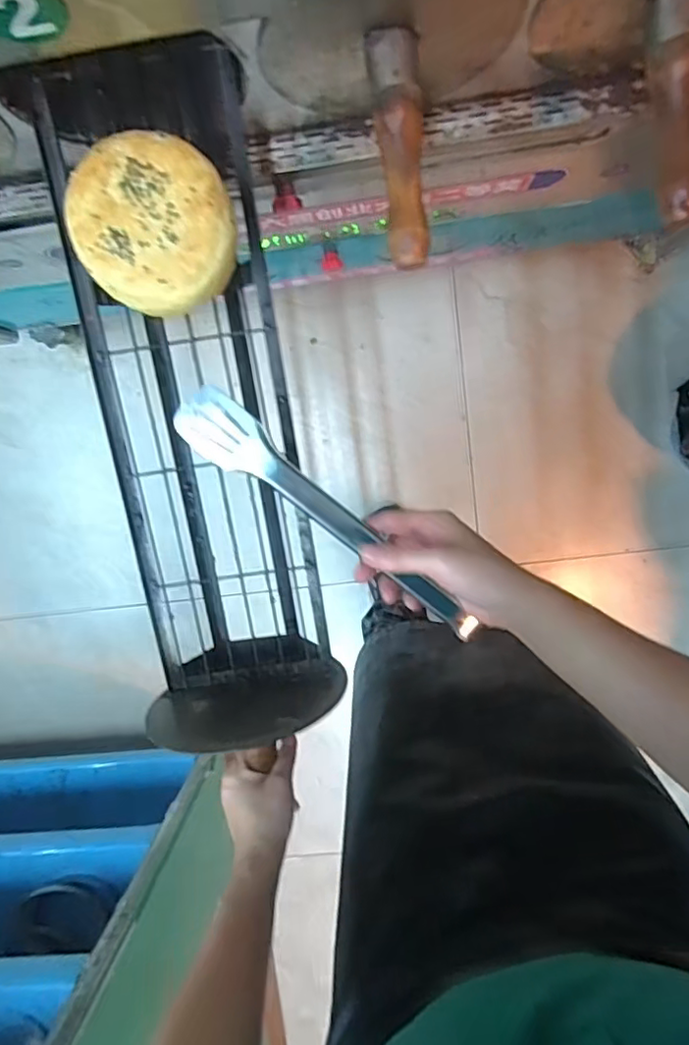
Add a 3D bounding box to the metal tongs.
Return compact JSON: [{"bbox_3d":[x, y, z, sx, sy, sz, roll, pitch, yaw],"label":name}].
[{"bbox_3d":[-0.003,0.002,0.446,0.273,0.022,0.037,39,99,-14],"label":"metal tongs"}]

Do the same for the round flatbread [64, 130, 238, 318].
[{"bbox_3d":[-0.136,-0.212,0.429,0.110,0.023,0.116,1,99,3],"label":"round flatbread"}]

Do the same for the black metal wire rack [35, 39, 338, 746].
[{"bbox_3d":[-0.125,-0.085,0.538,0.176,0.154,0.583,-5,109,4],"label":"black metal wire rack"}]

